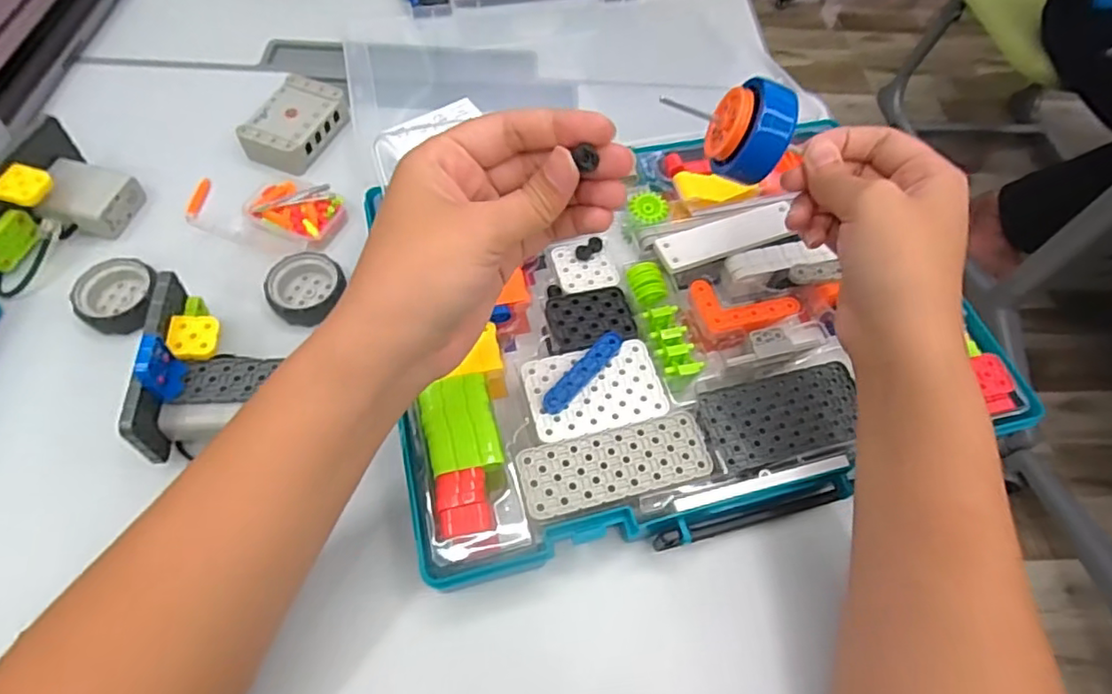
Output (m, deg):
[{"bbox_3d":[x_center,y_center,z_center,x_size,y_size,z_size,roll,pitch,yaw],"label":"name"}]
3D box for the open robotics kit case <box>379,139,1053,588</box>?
[{"bbox_3d":[0.075,-0.013,0.372,0.342,0.047,0.239,-12,60,-11],"label":"open robotics kit case"}]

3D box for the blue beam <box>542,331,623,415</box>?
[{"bbox_3d":[0.015,0.013,0.336,0.013,0.008,0.061,37,63,17],"label":"blue beam"}]

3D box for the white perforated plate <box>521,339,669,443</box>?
[{"bbox_3d":[0.022,0.023,0.335,0.075,0.004,0.049,-12,60,-11],"label":"white perforated plate"}]

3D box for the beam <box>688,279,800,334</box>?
[{"bbox_3d":[0.118,-0.028,0.375,0.065,0.007,0.036,-8,59,-9],"label":"beam"}]

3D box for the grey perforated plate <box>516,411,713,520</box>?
[{"bbox_3d":[0.032,0.061,0.315,0.100,0.004,0.038,-11,60,-11],"label":"grey perforated plate"}]

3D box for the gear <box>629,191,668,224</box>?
[{"bbox_3d":[0.065,-0.098,0.412,0.026,0.004,0.028,16,59,6],"label":"gear"}]

